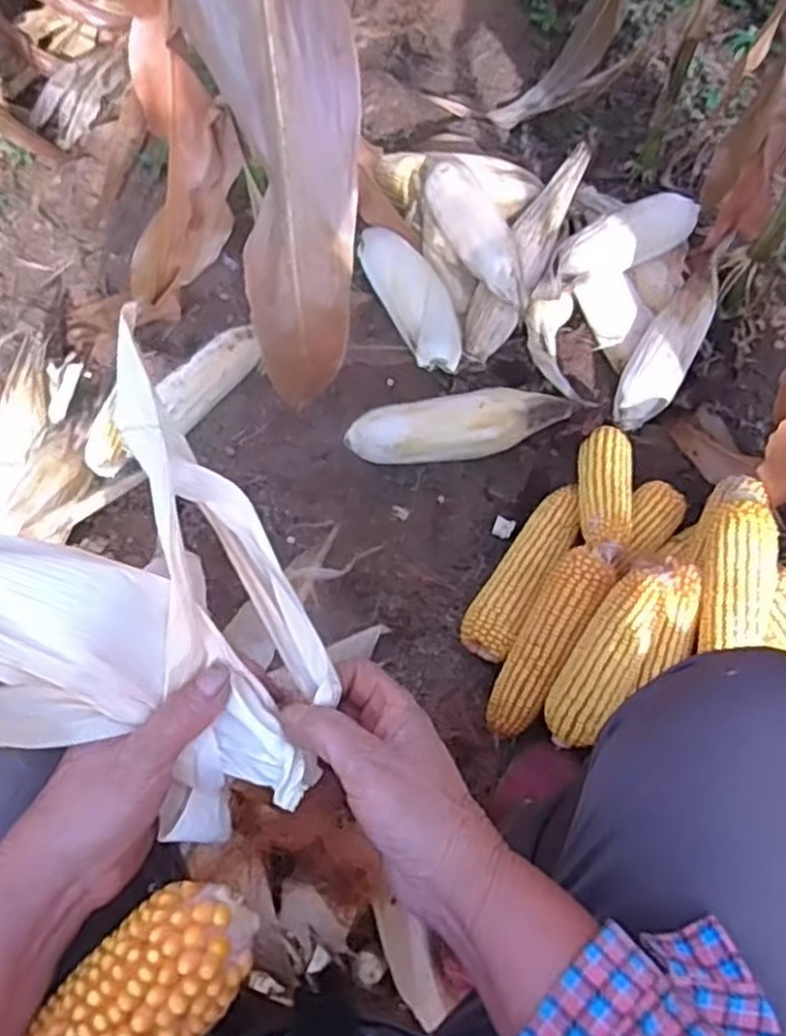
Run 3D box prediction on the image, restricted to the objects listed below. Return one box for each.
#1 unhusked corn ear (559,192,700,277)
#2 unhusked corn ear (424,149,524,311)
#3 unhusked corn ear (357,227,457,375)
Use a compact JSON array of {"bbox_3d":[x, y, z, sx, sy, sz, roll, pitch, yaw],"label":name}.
[{"bbox_3d":[0.301,-0.366,0.986,0.222,0.055,0.059,-29,69,-14],"label":"unhusked corn ear"},{"bbox_3d":[0.102,-0.381,0.985,0.068,0.045,0.259,-16,66,-8],"label":"unhusked corn ear"},{"bbox_3d":[0.031,-0.274,0.991,0.082,0.073,0.233,-22,67,-11],"label":"unhusked corn ear"}]

